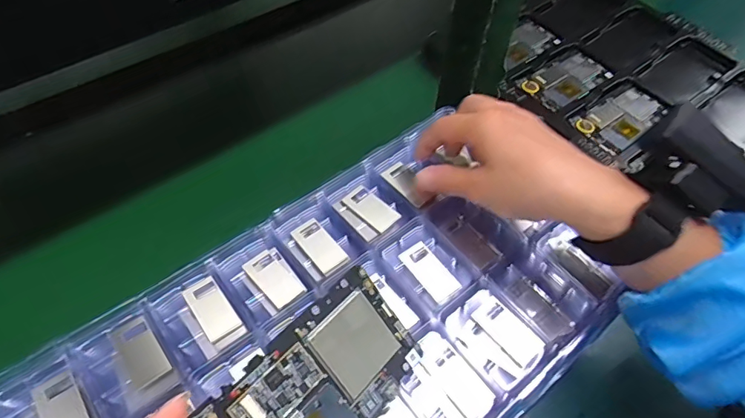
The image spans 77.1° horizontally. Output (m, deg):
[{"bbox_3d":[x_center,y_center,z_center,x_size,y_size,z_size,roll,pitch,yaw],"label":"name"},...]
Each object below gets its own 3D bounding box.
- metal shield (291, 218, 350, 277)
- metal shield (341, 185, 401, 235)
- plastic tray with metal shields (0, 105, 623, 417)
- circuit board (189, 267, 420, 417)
[{"bbox_3d":[-0.038,0.026,0.335,0.022,0.004,0.044,-31,59,-22],"label":"metal shield"},{"bbox_3d":[-0.001,-0.001,0.353,0.043,0.004,0.022,38,61,25],"label":"metal shield"},{"bbox_3d":[-0.028,0.084,0.294,0.353,0.022,0.200,-33,60,-23],"label":"plastic tray with metal shields"},{"bbox_3d":[-0.028,0.091,0.230,0.122,0.005,0.064,-40,96,-34],"label":"circuit board"}]

